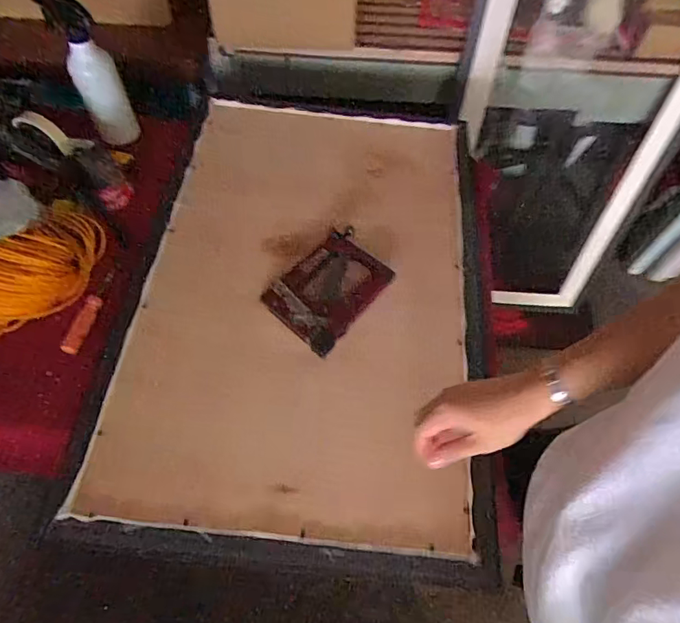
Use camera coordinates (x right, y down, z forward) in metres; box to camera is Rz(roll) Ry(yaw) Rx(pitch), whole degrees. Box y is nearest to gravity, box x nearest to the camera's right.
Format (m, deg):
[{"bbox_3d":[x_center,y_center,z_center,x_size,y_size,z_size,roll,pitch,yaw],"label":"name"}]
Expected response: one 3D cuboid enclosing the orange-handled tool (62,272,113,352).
[{"bbox_3d":[-0.352,0.001,0.683,0.021,0.018,0.126,16,60,6],"label":"orange-handled tool"}]

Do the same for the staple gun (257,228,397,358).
[{"bbox_3d":[-0.012,-0.034,0.688,0.118,0.027,0.166,44,73,6],"label":"staple gun"}]

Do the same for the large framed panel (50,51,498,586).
[{"bbox_3d":[-0.040,-0.111,0.737,0.500,0.038,0.874,6,60,0],"label":"large framed panel"}]

